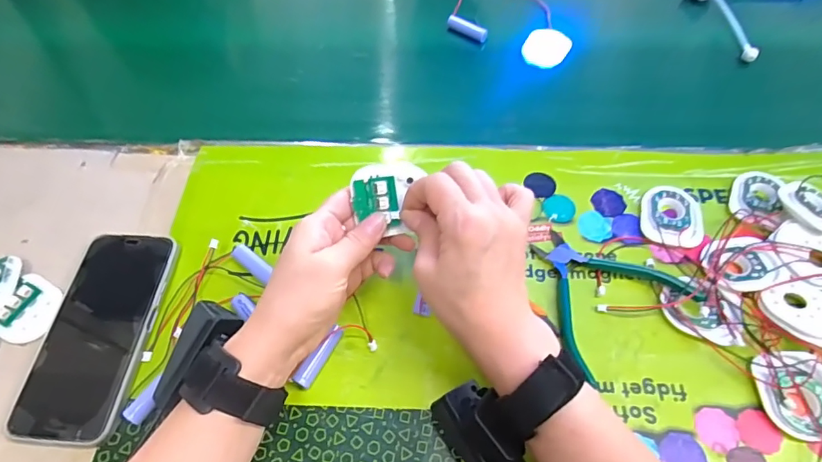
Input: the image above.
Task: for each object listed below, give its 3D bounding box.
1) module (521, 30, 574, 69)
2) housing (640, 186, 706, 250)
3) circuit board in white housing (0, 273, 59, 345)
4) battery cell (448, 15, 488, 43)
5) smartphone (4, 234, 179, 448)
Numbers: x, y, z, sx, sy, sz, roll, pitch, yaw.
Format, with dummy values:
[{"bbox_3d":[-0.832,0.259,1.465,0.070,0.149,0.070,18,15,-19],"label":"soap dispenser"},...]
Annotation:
[{"bbox_3d":[0.156,-0.211,0.555,0.050,0.014,0.054,26,63,17],"label":"module"},{"bbox_3d":[0.220,-0.012,0.404,0.048,0.013,0.066,7,59,7],"label":"housing"},{"bbox_3d":[-0.301,0.061,0.381,0.044,0.011,0.053,14,60,11],"label":"circuit board in white housing"},{"bbox_3d":[0.067,-0.241,0.571,0.051,0.016,0.013,33,65,20],"label":"battery cell"},{"bbox_3d":[-0.238,0.075,0.369,0.077,0.014,0.160,4,58,5],"label":"smartphone"}]

